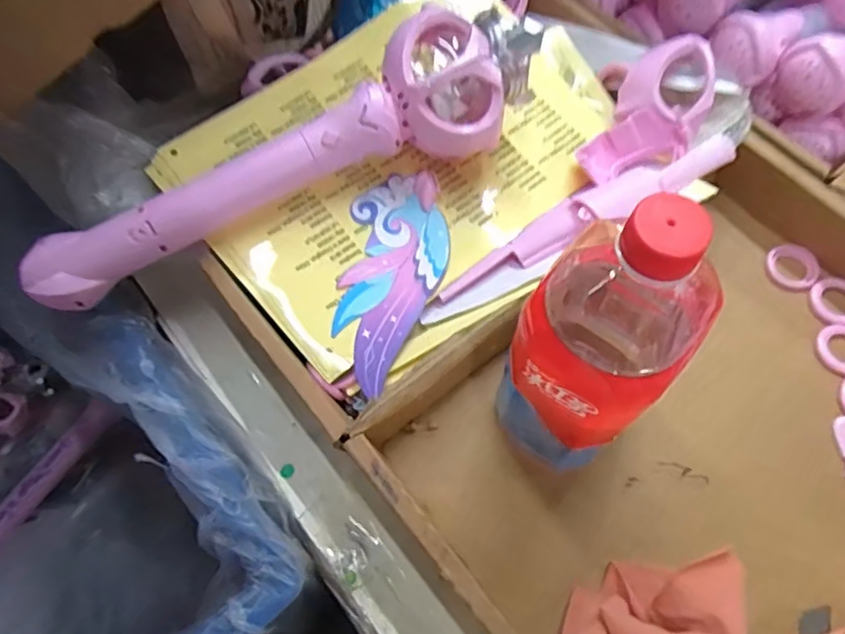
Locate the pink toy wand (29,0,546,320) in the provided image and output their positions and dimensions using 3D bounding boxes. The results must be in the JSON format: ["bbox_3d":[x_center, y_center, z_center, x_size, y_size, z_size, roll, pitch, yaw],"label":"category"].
[{"bbox_3d":[-0.089,-0.102,0.406,0.363,0.083,0.073,-25,67,-8],"label":"pink toy wand"}]

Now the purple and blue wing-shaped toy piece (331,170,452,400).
[{"bbox_3d":[-0.020,-0.029,0.416,0.070,0.007,0.162,8,71,-1],"label":"purple and blue wing-shaped toy piece"}]

